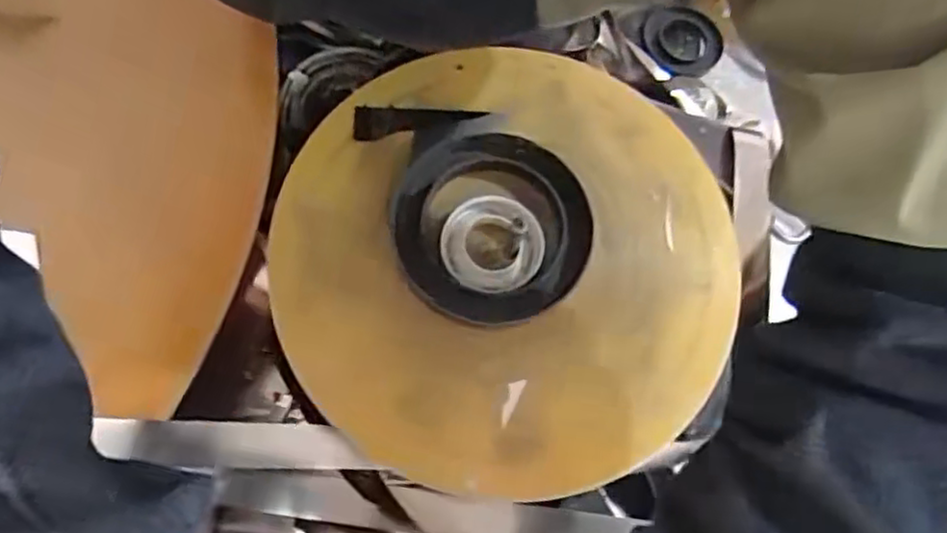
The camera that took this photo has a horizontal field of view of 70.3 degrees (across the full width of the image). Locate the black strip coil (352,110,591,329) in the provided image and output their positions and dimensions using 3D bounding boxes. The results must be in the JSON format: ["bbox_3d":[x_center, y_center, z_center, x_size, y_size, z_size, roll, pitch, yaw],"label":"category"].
[{"bbox_3d":[0.005,-0.051,0.493,0.139,0.023,0.187,-18,75,-10],"label":"black strip coil"}]

